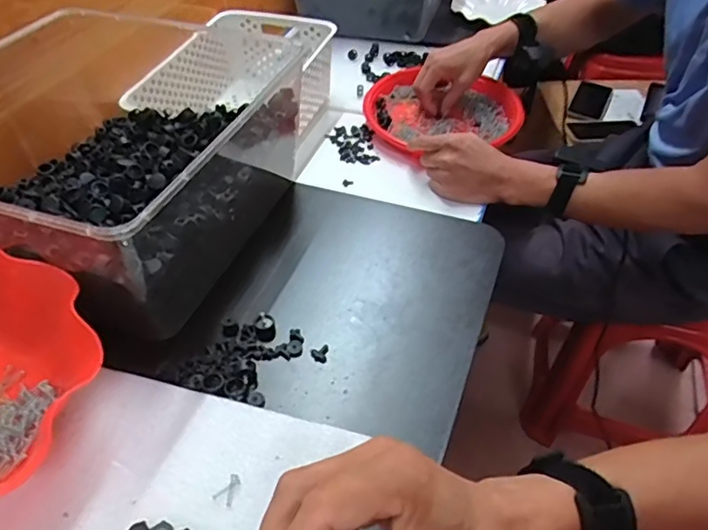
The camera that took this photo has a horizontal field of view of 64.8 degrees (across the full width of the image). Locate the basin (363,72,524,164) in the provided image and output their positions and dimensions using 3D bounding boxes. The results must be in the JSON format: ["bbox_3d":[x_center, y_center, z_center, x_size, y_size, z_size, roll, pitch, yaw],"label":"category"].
[{"bbox_3d":[0.136,-0.232,0.867,0.242,0.043,0.219,-15,47,-14],"label":"basin"}]

